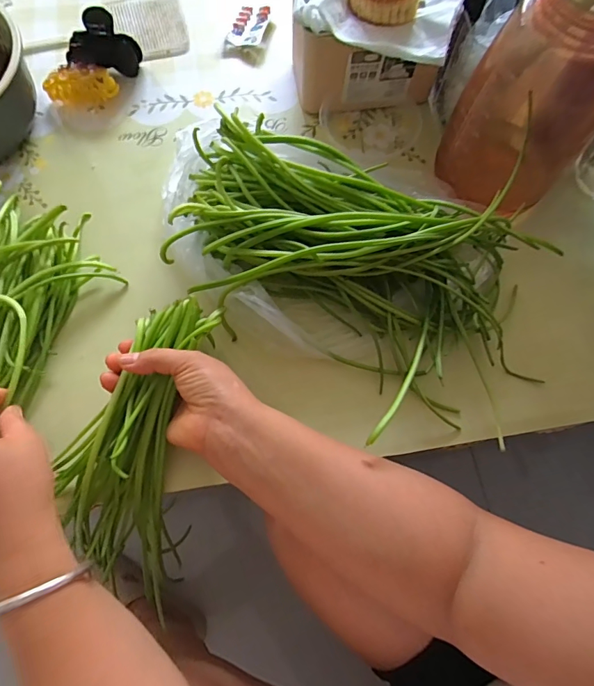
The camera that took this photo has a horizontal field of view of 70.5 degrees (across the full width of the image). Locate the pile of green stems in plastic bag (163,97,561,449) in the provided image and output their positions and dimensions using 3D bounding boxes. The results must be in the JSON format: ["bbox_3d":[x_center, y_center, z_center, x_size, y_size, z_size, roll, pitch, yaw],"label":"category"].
[{"bbox_3d":[0.052,-0.088,0.397,0.359,0.082,0.252,41,75,12],"label":"pile of green stems in plastic bag"}]

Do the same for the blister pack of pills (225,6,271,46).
[{"bbox_3d":[-0.060,-0.415,0.549,0.043,0.014,0.070,13,72,3],"label":"blister pack of pills"}]

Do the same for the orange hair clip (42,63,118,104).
[{"bbox_3d":[-0.249,-0.301,0.491,0.082,0.030,0.033,6,71,1],"label":"orange hair clip"}]

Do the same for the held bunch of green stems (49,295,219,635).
[{"bbox_3d":[-0.135,0.089,0.360,0.095,0.063,0.258,14,91,4],"label":"held bunch of green stems"}]

